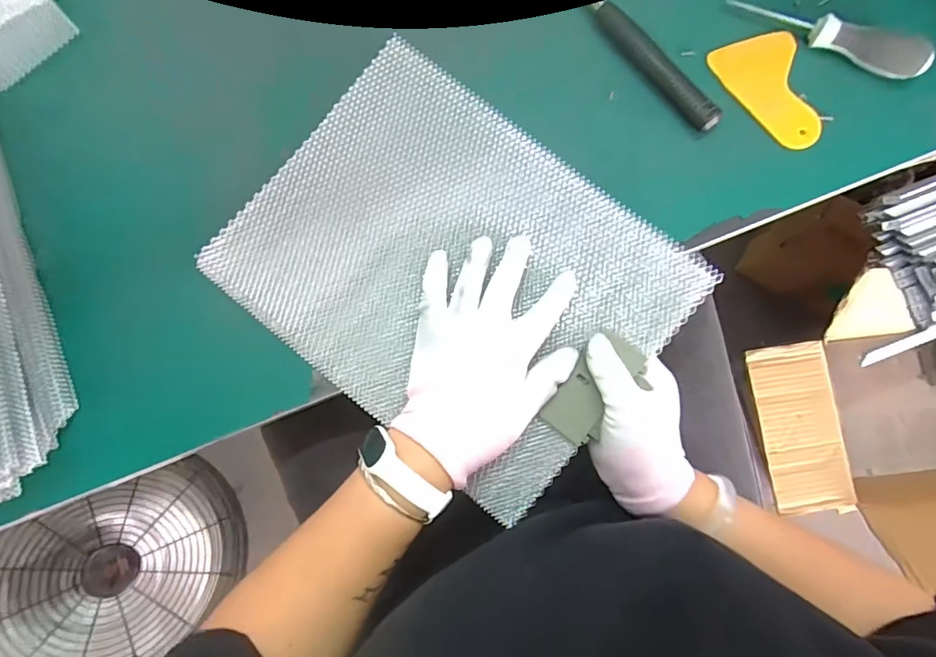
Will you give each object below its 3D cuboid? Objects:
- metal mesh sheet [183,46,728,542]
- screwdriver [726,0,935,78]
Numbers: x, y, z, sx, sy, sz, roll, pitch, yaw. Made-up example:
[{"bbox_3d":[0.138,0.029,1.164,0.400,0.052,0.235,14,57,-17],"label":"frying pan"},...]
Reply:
[{"bbox_3d":[-0.014,-0.044,0.396,0.321,0.021,0.246,40,87,5],"label":"metal mesh sheet"},{"bbox_3d":[0.286,-0.234,0.394,0.153,0.031,0.021,27,85,6],"label":"screwdriver"}]

